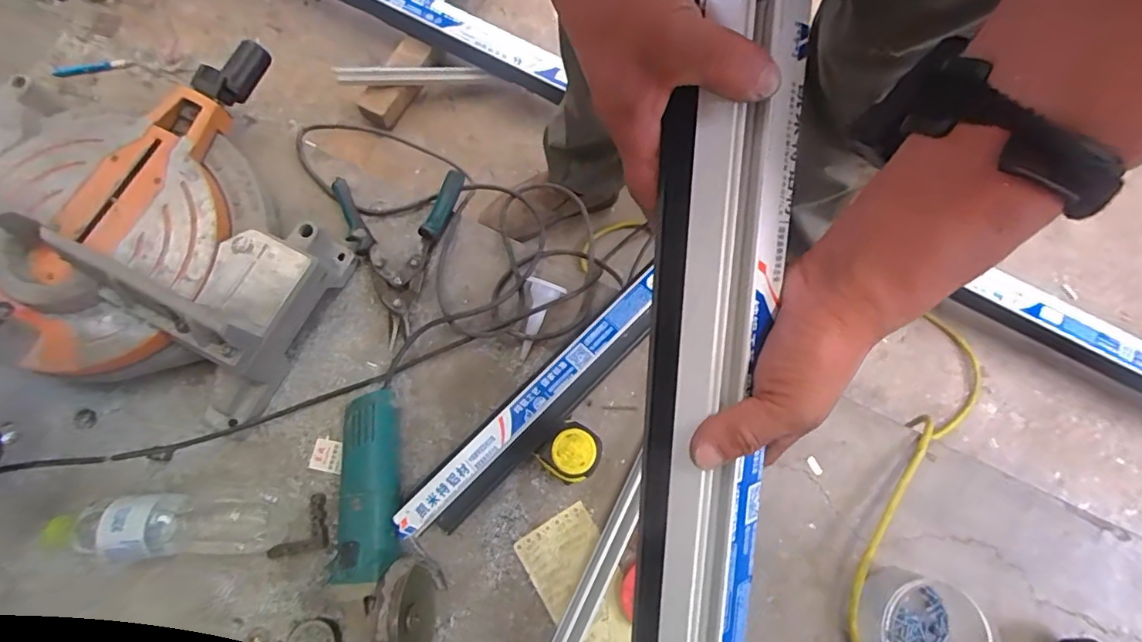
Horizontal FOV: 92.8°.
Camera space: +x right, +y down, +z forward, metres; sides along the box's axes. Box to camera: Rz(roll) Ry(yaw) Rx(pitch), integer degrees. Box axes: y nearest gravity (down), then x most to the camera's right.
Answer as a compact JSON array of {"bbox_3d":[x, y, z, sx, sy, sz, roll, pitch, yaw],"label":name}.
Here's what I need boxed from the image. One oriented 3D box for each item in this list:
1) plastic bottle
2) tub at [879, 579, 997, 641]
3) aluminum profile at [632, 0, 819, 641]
[{"bbox_3d":[-0.407,0.206,0.547,0.225,0.059,0.064,-2,76,-3],"label":"plastic bottle"},{"bbox_3d":[0.366,0.320,0.561,0.101,0.065,0.109,1,76,-3],"label":"tub"},{"bbox_3d":[0.079,0.071,0.317,0.069,0.030,0.527,4,100,3],"label":"aluminum profile"}]

